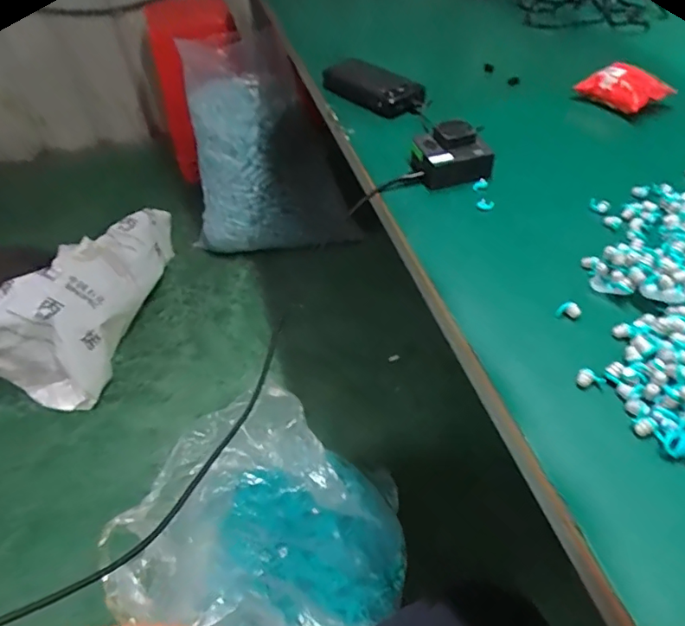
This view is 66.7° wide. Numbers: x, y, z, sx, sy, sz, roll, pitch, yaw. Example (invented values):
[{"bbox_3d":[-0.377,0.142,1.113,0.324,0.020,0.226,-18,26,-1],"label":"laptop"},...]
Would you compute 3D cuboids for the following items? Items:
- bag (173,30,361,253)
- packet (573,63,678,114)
[{"bbox_3d":[-0.200,-0.397,1.442,0.433,0.562,0.163,-12,48,-7],"label":"bag"},{"bbox_3d":[0.381,-0.304,0.701,0.085,0.043,0.093,-24,50,-17],"label":"packet"}]

